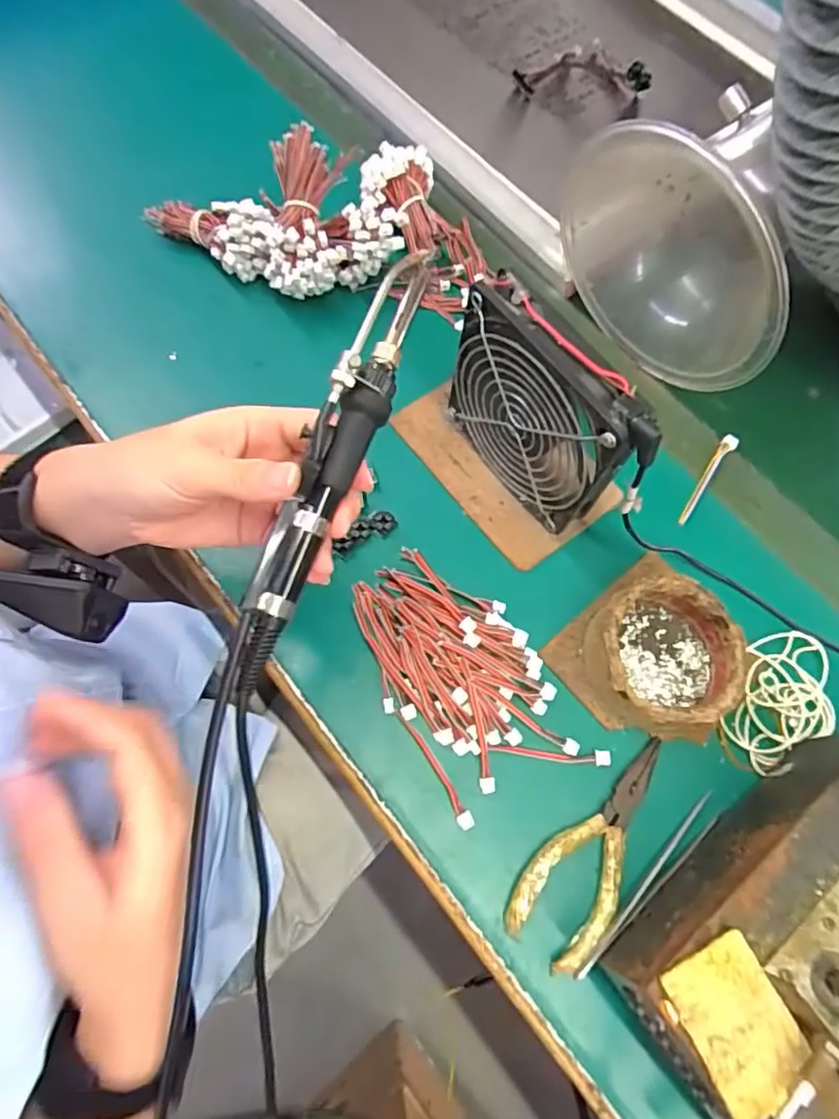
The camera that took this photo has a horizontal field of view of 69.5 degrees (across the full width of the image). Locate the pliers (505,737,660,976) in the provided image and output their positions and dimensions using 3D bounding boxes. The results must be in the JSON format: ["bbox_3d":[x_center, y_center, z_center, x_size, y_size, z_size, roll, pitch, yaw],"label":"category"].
[{"bbox_3d":[0.099,0.155,0.332,0.047,0.008,0.130,40,72,11],"label":"pliers"}]

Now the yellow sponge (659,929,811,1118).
[{"bbox_3d":[0.130,0.190,0.247,0.043,0.004,0.055,-24,72,-12],"label":"yellow sponge"}]

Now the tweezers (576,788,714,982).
[{"bbox_3d":[0.125,0.175,0.323,0.120,0.012,0.012,-41,76,-17],"label":"tweezers"}]

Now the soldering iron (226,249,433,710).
[{"bbox_3d":[-0.037,-0.040,0.256,0.021,0.024,0.206,20,82,6],"label":"soldering iron"}]

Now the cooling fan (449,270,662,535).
[{"bbox_3d":[0.069,-0.080,0.361,0.027,0.129,0.128,-32,74,-14],"label":"cooling fan"}]

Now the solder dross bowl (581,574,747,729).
[{"bbox_3d":[0.143,0.057,0.358,0.082,0.042,0.081,1,69,-3],"label":"solder dross bowl"}]

